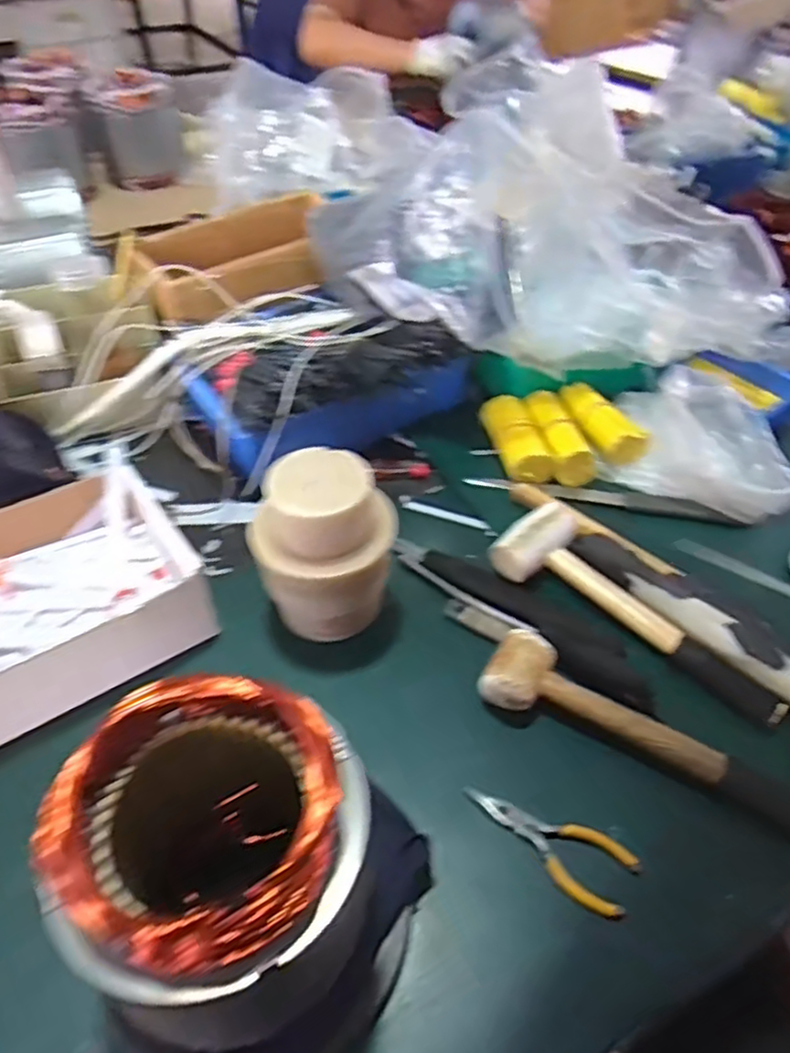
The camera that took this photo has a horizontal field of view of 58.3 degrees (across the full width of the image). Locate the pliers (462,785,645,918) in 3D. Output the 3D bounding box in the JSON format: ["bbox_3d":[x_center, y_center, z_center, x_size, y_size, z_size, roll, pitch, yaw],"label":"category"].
[{"bbox_3d":[0.104,0.217,0.491,0.121,0.011,0.048,27,51,22],"label":"pliers"}]

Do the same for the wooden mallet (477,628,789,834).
[{"bbox_3d":[0.199,0.151,0.532,0.270,0.039,0.055,20,49,17],"label":"wooden mallet"}]

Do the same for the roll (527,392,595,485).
[{"bbox_3d":[0.176,-0.098,0.767,0.045,0.033,0.121,-10,47,-11],"label":"roll"}]

